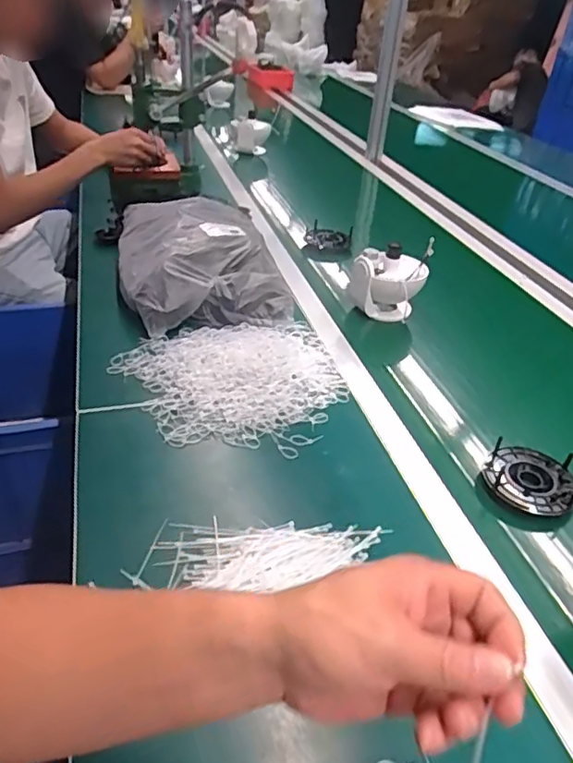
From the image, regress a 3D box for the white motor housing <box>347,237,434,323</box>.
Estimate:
[{"bbox_3d":[0.163,-0.170,0.922,0.119,0.134,0.071,14,36,12],"label":"white motor housing"}]

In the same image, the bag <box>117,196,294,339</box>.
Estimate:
[{"bbox_3d":[-0.151,-0.206,0.960,0.242,0.088,0.340,-7,37,-17],"label":"bag"}]

